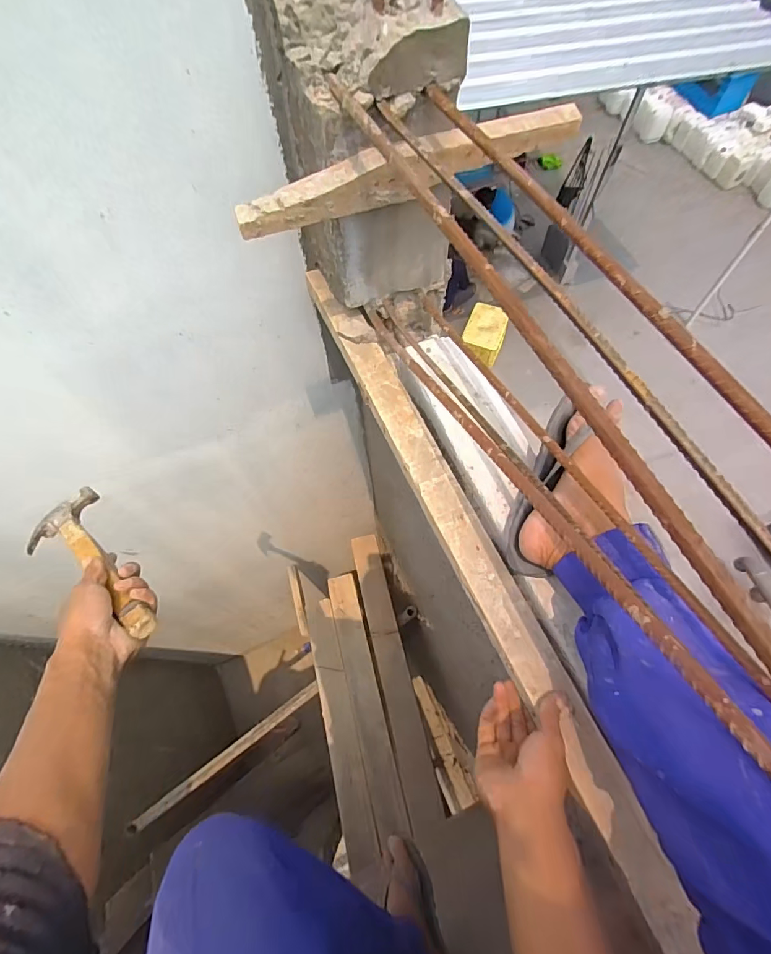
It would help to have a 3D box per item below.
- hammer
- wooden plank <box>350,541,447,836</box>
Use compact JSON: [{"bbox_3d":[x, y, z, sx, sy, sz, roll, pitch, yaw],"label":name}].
[{"bbox_3d":[-0.345,0.100,0.541,0.257,0.034,0.090,31,70,33],"label":"hammer"},{"bbox_3d":[0.027,0.706,1.720,0.119,0.027,1.021,-13,67,-4],"label":"wooden plank"}]

